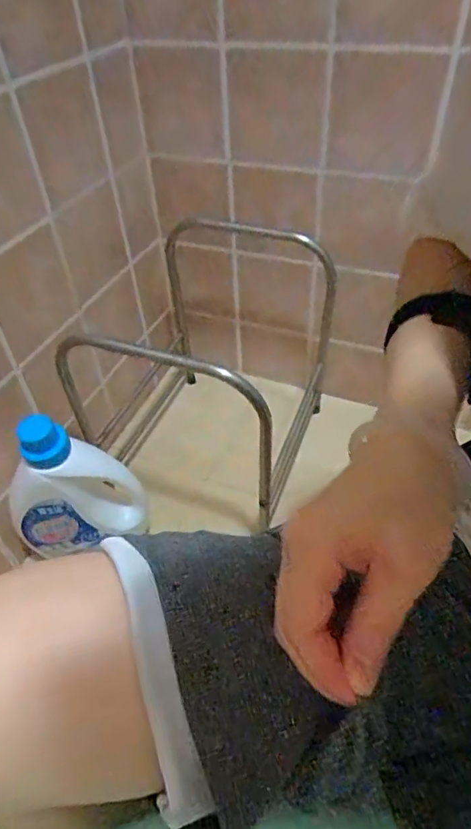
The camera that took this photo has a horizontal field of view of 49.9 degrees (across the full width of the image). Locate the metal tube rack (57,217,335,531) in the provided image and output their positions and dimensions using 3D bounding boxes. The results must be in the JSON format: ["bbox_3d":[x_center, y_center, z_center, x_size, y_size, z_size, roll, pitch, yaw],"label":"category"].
[{"bbox_3d":[-0.057,-0.081,0.828,0.360,0.368,0.415,14,46,17],"label":"metal tube rack"}]

